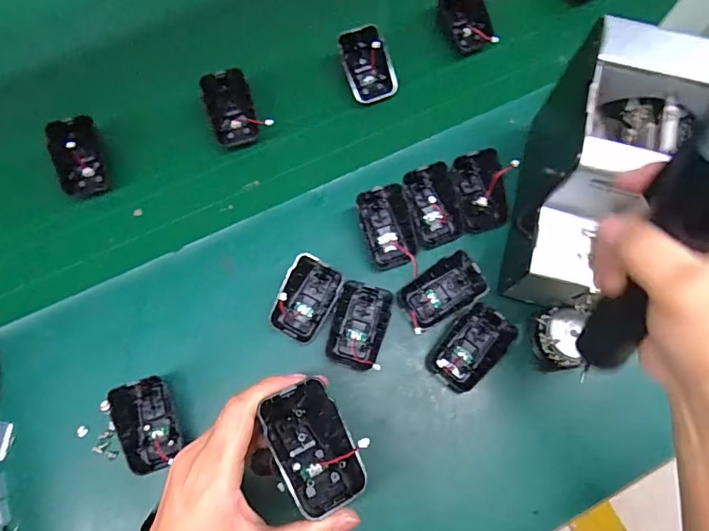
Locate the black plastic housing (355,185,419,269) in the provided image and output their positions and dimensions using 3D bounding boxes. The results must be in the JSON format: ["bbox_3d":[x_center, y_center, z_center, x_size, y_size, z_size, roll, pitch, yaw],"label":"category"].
[{"bbox_3d":[0.030,-0.035,0.438,0.043,0.016,0.071,-11,74,-5],"label":"black plastic housing"}]

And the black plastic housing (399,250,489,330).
[{"bbox_3d":[0.078,0.022,0.418,0.074,0.017,0.043,-29,76,-10],"label":"black plastic housing"}]

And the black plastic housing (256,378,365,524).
[{"bbox_3d":[-0.024,0.105,0.278,0.042,0.025,0.066,-22,68,-23],"label":"black plastic housing"}]

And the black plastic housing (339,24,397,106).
[{"bbox_3d":[0.012,-0.200,0.483,0.045,0.016,0.070,-20,103,1],"label":"black plastic housing"}]

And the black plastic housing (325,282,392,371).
[{"bbox_3d":[0.005,0.050,0.406,0.045,0.018,0.070,15,79,0],"label":"black plastic housing"}]

